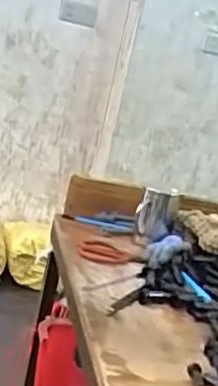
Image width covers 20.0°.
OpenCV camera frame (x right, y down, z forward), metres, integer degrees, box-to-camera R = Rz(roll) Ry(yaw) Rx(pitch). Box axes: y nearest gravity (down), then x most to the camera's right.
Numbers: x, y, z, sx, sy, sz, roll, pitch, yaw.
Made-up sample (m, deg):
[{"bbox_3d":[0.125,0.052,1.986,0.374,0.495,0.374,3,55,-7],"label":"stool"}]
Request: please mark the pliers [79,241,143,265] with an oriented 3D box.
[{"bbox_3d":[0.000,0.113,1.120,0.123,0.014,0.064,20,16,27],"label":"pliers"}]

